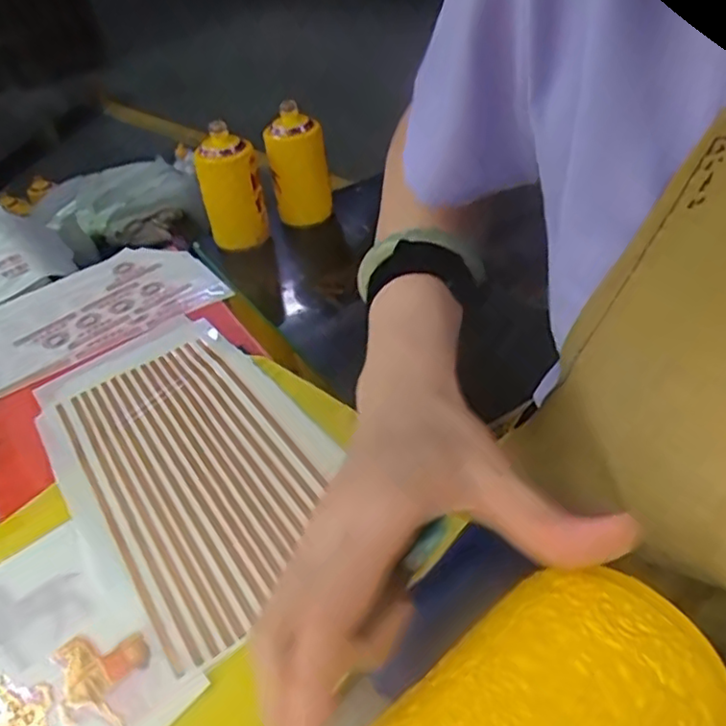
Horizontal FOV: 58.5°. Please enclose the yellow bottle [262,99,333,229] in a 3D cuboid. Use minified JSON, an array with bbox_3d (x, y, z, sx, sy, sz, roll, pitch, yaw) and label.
[{"bbox_3d":[-0.106,-0.326,1.078,0.092,0.201,0.101,-6,39,1],"label":"yellow bottle"}]

